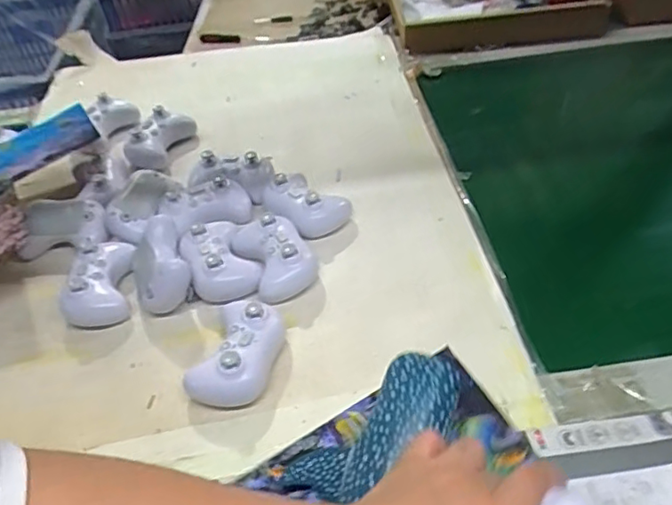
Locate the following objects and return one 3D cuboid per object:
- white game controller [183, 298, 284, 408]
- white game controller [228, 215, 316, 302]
[{"bbox_3d":[-0.094,0.089,0.536,0.074,0.054,0.111,8,47,13],"label":"white game controller"},{"bbox_3d":[-0.066,-0.002,0.626,0.079,0.047,0.099,-20,47,-14],"label":"white game controller"}]

